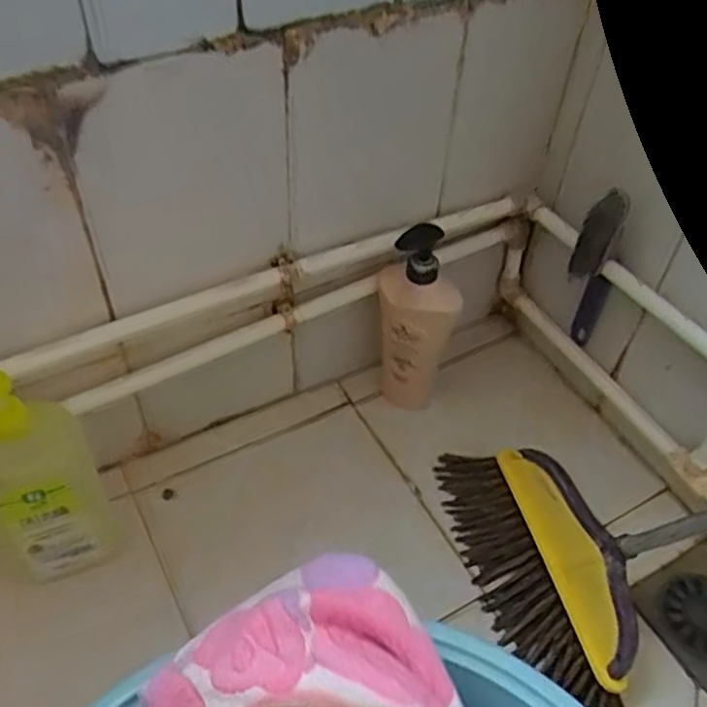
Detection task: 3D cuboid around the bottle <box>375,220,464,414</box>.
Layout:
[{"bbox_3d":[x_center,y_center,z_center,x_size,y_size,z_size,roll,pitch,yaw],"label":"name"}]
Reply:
[{"bbox_3d":[0.074,-0.031,0.850,0.093,0.280,0.061,6,47,4],"label":"bottle"}]

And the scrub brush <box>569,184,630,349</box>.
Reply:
[{"bbox_3d":[0.286,-0.091,0.845,0.049,0.239,0.058,25,51,20],"label":"scrub brush"}]

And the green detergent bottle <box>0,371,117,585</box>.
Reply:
[{"bbox_3d":[-0.307,0.144,0.690,0.114,0.250,0.067,-11,48,-12],"label":"green detergent bottle"}]

